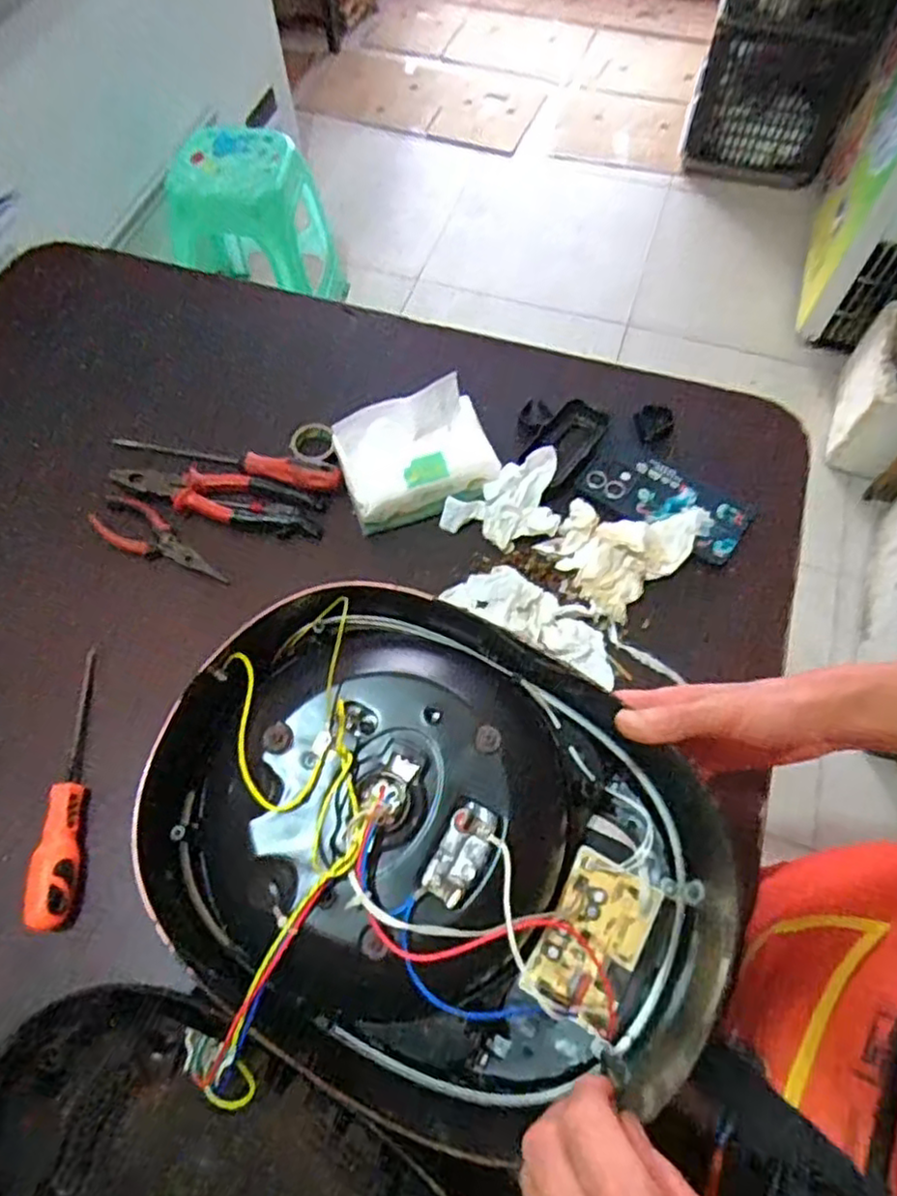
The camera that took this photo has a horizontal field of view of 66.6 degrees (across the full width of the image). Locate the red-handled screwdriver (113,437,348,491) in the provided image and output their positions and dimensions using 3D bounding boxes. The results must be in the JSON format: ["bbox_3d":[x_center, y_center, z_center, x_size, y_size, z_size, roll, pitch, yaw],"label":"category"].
[{"bbox_3d":[-0.227,-0.139,0.688,0.253,0.031,0.025,14,65,7],"label":"red-handled screwdriver"}]

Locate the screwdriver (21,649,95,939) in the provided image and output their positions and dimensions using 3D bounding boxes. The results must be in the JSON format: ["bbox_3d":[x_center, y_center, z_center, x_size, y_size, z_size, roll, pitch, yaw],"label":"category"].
[{"bbox_3d":[-0.314,0.147,0.557,0.032,0.038,0.225,-9,64,-4],"label":"screwdriver"}]

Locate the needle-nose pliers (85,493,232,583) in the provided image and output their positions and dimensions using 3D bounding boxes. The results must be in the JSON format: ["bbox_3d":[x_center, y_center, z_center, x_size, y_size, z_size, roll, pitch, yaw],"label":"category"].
[{"bbox_3d":[-0.274,-0.054,0.654,0.155,0.009,0.046,26,67,12],"label":"needle-nose pliers"}]

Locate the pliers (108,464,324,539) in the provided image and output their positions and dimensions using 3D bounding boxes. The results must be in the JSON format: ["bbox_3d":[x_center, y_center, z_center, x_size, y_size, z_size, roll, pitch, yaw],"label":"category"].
[{"bbox_3d":[-0.227,-0.103,0.670,0.208,0.022,0.052,14,65,7],"label":"pliers"}]

